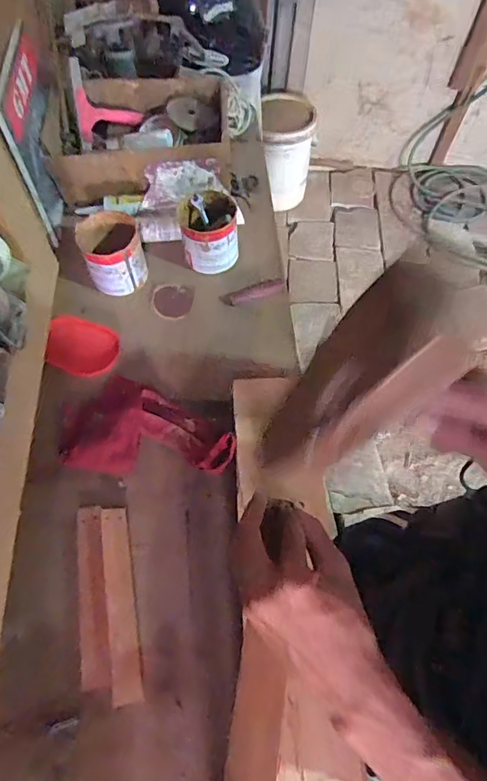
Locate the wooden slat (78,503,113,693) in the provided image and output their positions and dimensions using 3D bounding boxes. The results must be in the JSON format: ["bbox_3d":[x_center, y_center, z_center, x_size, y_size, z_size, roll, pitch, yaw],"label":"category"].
[{"bbox_3d":[-0.196,0.259,0.597,0.037,0.021,0.221,-8,64,-8],"label":"wooden slat"}]

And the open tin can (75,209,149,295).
[{"bbox_3d":[-0.236,-0.251,0.838,0.104,0.094,0.116,-20,66,-13],"label":"open tin can"}]

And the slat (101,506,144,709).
[{"bbox_3d":[-0.159,0.268,0.598,0.035,0.018,0.234,-9,64,-8],"label":"slat"}]

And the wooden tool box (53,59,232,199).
[{"bbox_3d":[-0.201,-0.514,0.915,0.333,0.105,0.242,-9,62,-6],"label":"wooden tool box"}]

